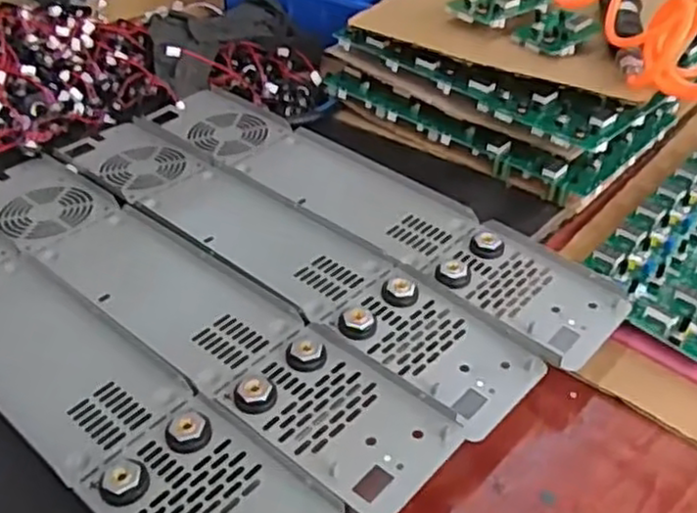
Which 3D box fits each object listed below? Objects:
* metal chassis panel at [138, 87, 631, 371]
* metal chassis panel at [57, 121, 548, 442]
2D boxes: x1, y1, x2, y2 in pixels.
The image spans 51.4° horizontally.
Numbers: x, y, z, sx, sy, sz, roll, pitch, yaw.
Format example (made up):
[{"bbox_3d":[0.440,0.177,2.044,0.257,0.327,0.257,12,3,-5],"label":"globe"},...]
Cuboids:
[{"bbox_3d":[0.006,-0.063,0.709,0.543,0.012,0.107,32,51,31],"label":"metal chassis panel"},{"bbox_3d":[-0.078,-0.021,0.654,0.539,0.015,0.108,30,50,30],"label":"metal chassis panel"}]

